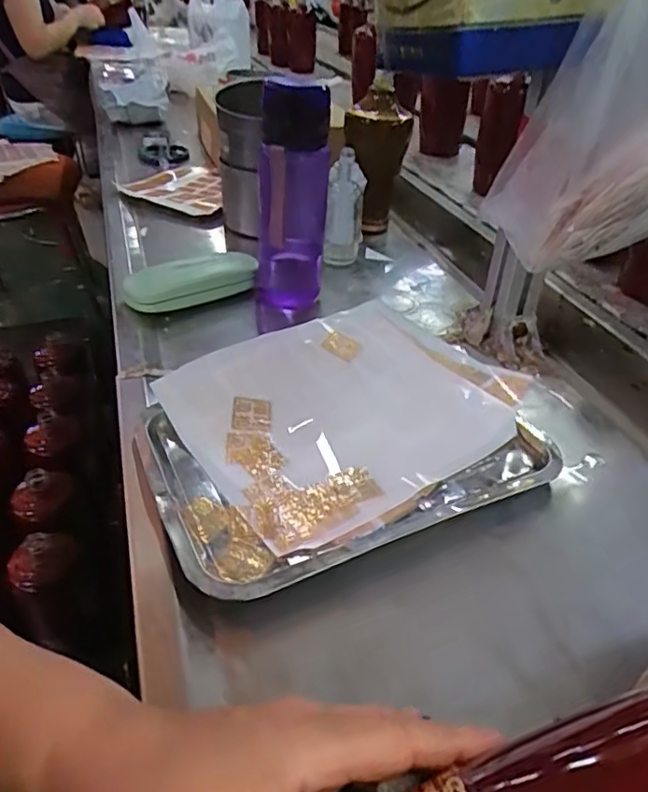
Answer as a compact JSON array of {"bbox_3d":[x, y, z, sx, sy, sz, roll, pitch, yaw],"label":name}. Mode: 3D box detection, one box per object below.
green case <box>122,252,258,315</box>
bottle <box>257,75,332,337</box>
[{"bbox_3d":[-0.148,-0.129,0.663,0.156,0.046,0.057,-20,43,-23],"label":"green case"},{"bbox_3d":[-0.035,-0.194,0.616,0.079,0.241,0.089,-1,39,-1],"label":"bottle"}]

